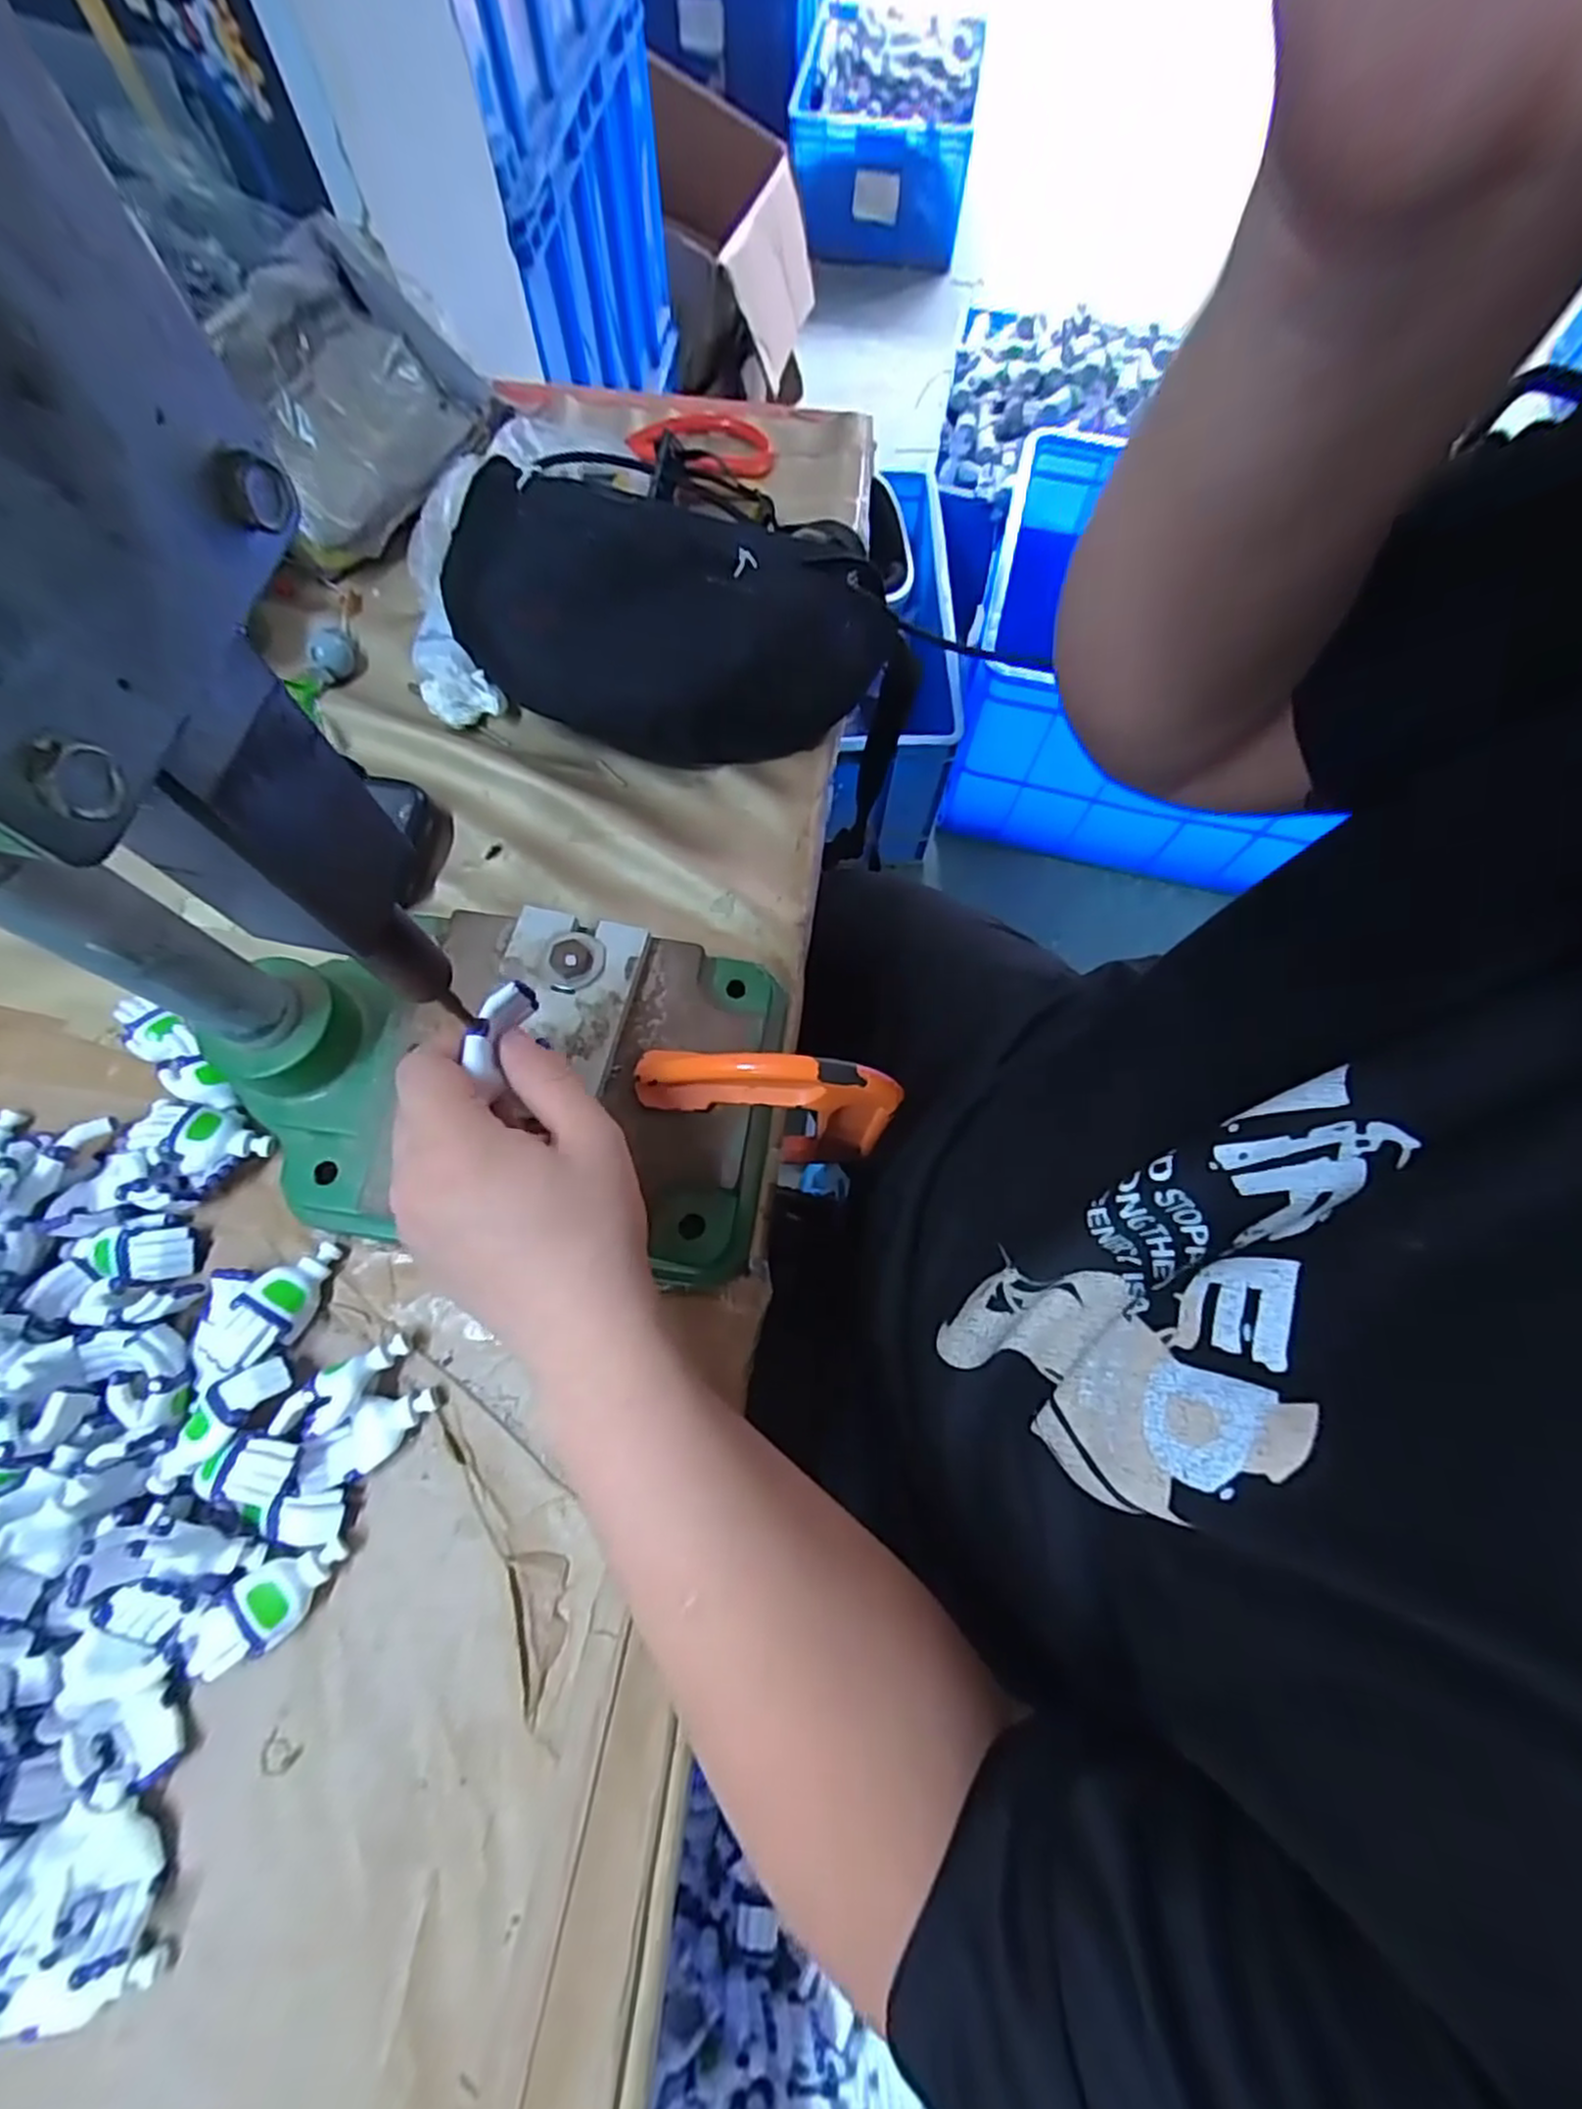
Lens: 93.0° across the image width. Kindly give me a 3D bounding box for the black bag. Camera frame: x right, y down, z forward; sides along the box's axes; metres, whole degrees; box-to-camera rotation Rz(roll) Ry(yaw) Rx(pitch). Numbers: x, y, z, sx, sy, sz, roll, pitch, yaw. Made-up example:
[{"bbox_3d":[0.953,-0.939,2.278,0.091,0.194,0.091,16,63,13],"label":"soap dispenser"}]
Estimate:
[{"bbox_3d":[-0.075,-0.240,0.423,0.259,0.080,0.132,9,71,2],"label":"black bag"}]

